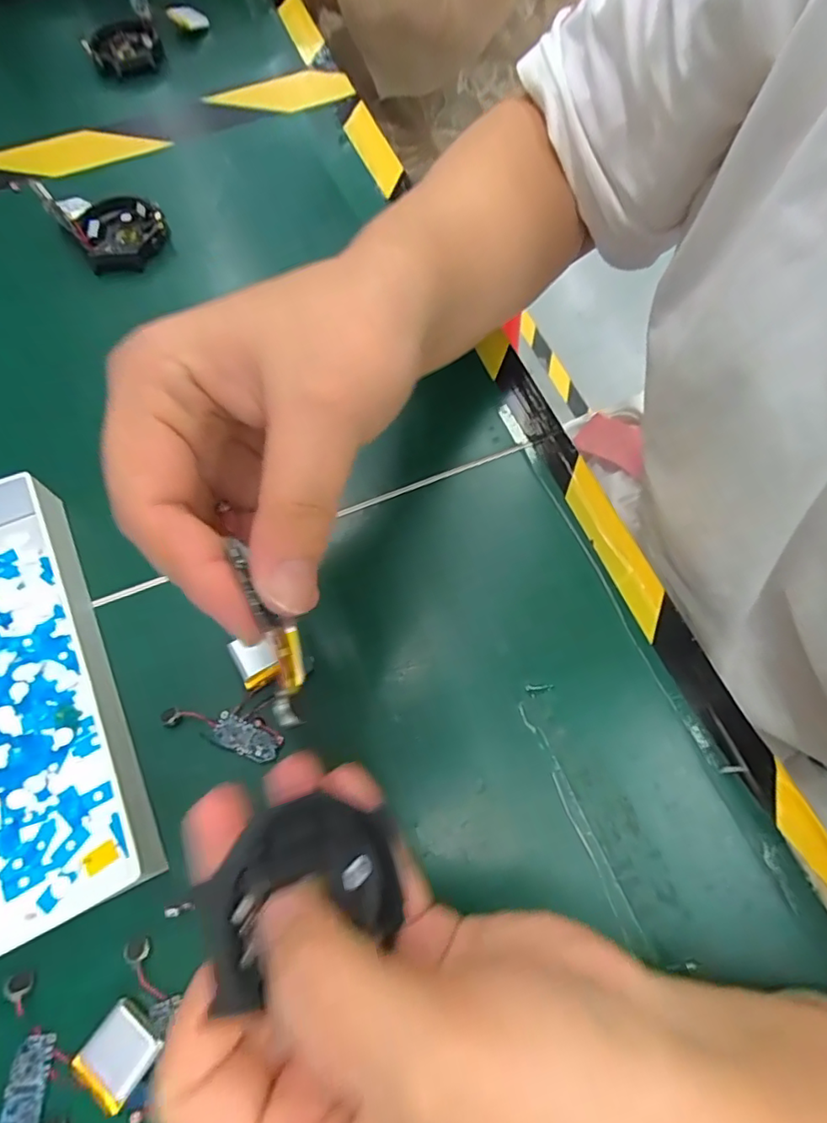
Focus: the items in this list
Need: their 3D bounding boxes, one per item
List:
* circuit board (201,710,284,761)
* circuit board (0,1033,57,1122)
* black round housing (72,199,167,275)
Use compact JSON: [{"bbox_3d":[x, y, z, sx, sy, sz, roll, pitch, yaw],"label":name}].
[{"bbox_3d":[-0.068,0.070,0.223,0.030,0.004,0.014,20,70,9],"label":"circuit board"},{"bbox_3d":[-0.126,0.171,0.180,0.013,0.004,0.027,-2,68,0],"label":"circuit board"},{"bbox_3d":[-0.170,-0.193,0.326,0.047,0.013,0.051,0,68,1],"label":"black round housing"}]

